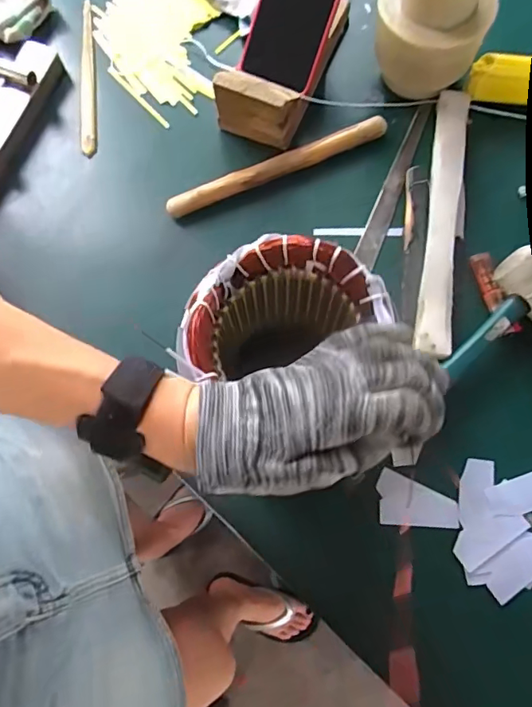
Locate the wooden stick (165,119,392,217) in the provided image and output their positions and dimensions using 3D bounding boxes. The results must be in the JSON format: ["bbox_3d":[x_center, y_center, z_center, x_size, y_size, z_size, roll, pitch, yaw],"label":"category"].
[{"bbox_3d":[0.013,-0.200,0.541,0.249,0.019,0.022,-24,76,-5],"label":"wooden stick"}]

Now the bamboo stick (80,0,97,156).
[{"bbox_3d":[-0.207,-0.322,0.584,0.018,0.007,0.206,-6,75,0],"label":"bamboo stick"}]

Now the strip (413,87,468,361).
[{"bbox_3d":[0.178,-0.142,0.505,0.031,0.009,0.298,7,71,14],"label":"strip"}]

